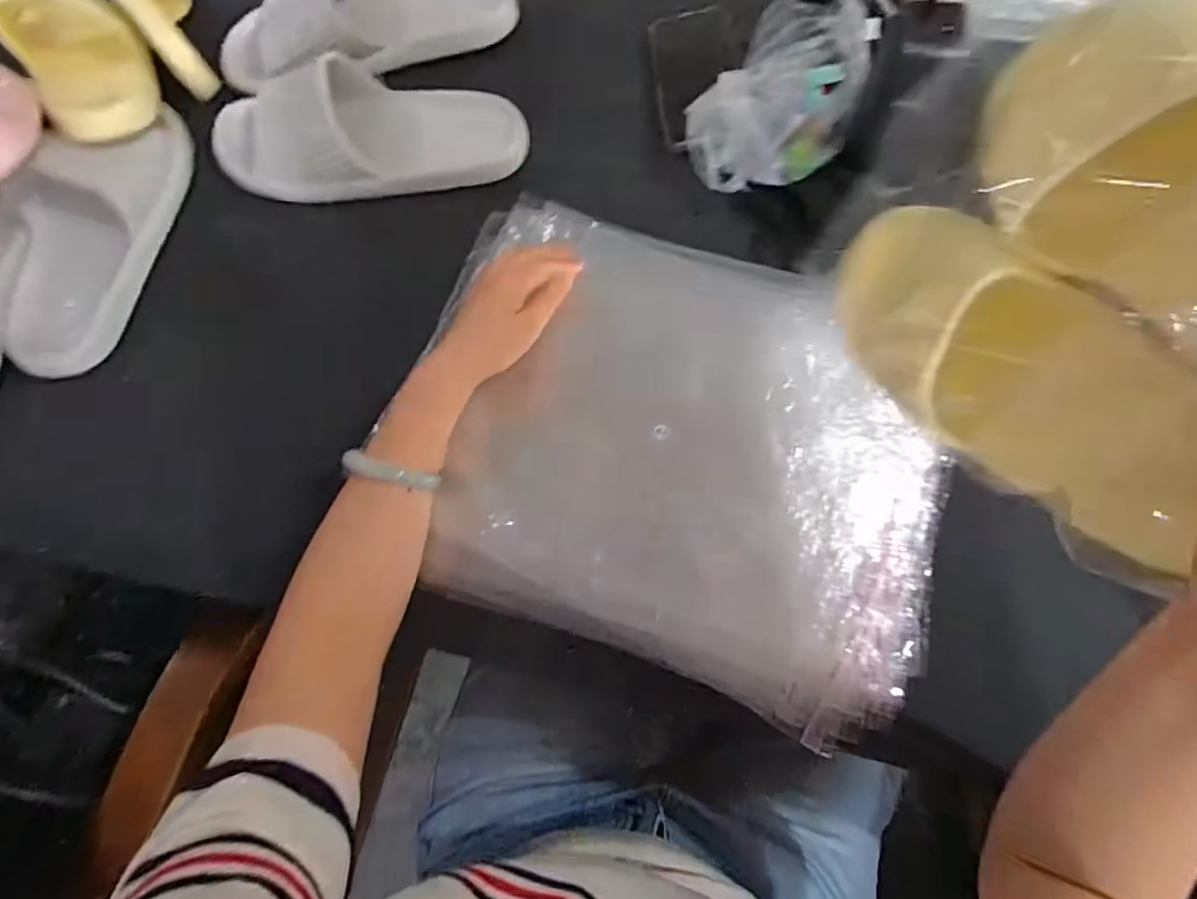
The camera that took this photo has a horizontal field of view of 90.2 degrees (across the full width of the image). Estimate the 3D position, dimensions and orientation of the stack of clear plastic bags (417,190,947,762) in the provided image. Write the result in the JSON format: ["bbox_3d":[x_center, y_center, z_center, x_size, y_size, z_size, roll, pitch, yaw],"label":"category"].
[{"bbox_3d":[0.060,-0.007,0.454,0.392,0.027,0.321,19,75,7],"label":"stack of clear plastic bags"}]

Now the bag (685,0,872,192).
[{"bbox_3d":[0.158,-0.304,0.507,0.124,0.080,0.173,38,78,12],"label":"bag"}]

